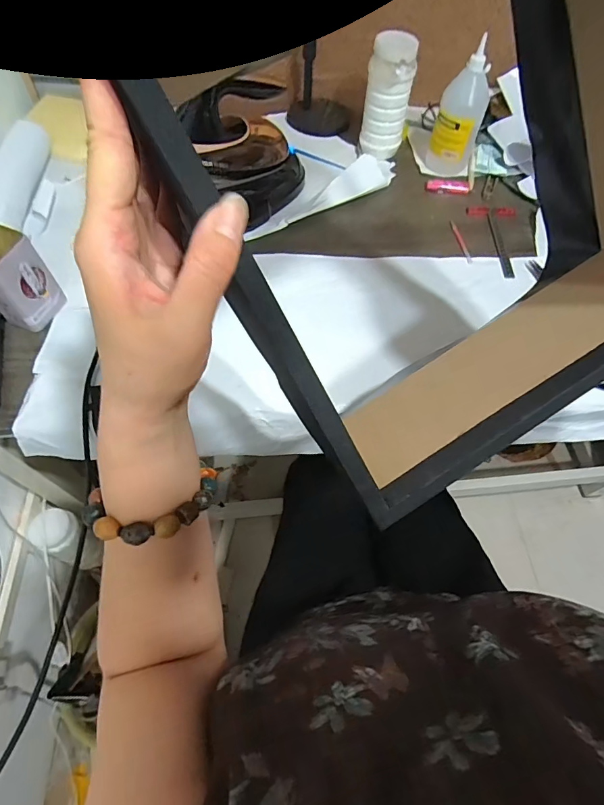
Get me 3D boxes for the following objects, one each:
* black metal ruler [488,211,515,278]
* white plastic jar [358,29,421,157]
[{"bbox_3d":[0.330,-0.265,0.709,0.017,0.008,0.158,3,60,0],"label":"black metal ruler"},{"bbox_3d":[0.152,-0.533,0.751,0.064,0.179,0.067,1,60,-2],"label":"white plastic jar"}]

